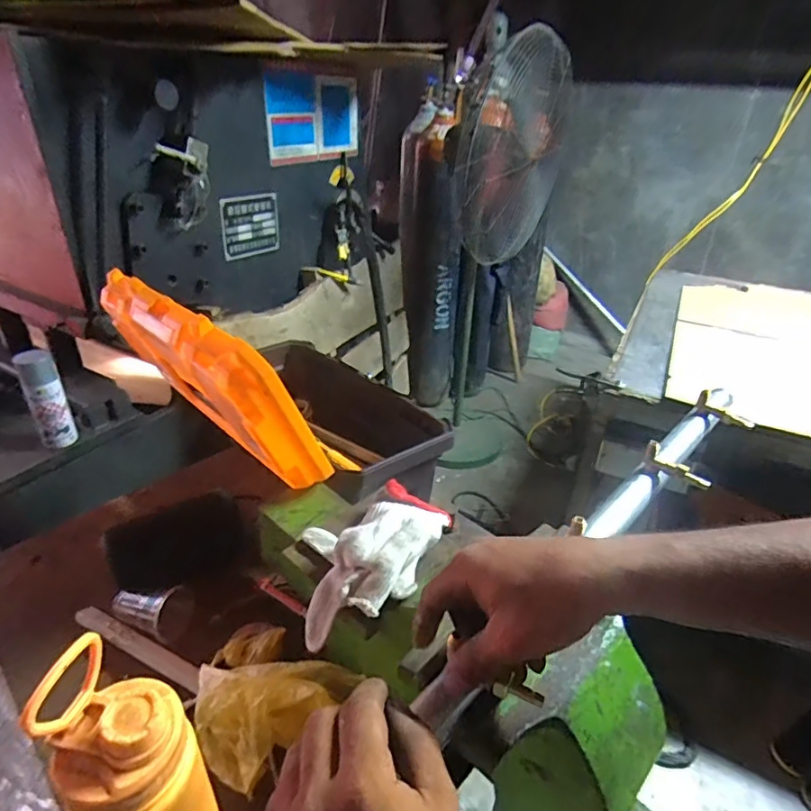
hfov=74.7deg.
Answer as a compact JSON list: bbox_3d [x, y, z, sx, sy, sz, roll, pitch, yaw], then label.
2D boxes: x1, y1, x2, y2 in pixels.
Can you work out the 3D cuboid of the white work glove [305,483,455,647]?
[{"bbox_3d":[-0.037,0.142,0.527,0.130,0.062,0.182,12,32,16],"label":"white work glove"}]

